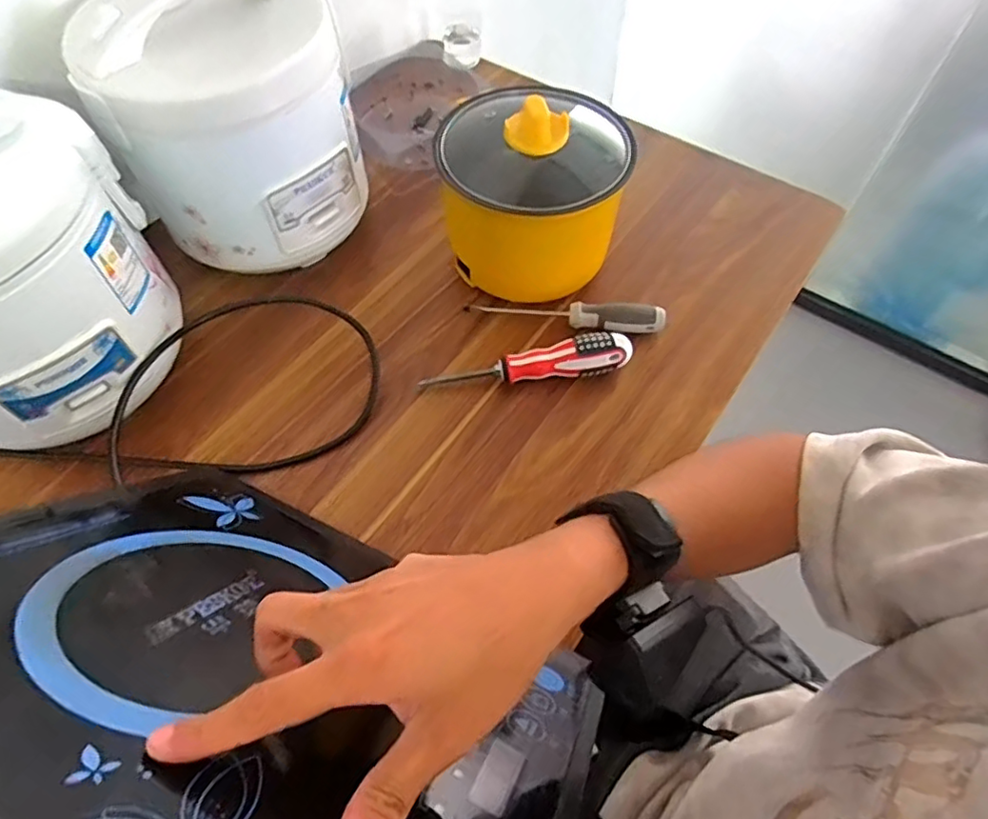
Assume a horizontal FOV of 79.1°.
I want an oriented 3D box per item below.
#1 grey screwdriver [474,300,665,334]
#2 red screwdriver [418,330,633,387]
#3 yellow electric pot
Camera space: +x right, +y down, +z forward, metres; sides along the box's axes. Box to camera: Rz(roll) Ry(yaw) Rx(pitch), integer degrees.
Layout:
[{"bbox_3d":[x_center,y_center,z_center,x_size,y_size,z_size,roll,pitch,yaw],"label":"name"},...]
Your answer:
[{"bbox_3d":[0.072,-0.089,0.564,0.176,0.031,0.023,3,56,5],"label":"grey screwdriver"},{"bbox_3d":[0.031,-0.040,0.523,0.179,0.036,0.028,-11,56,-4],"label":"red screwdriver"},{"bbox_3d":[0.038,-0.202,0.557,0.170,0.149,0.154,-2,56,1],"label":"yellow electric pot"}]

